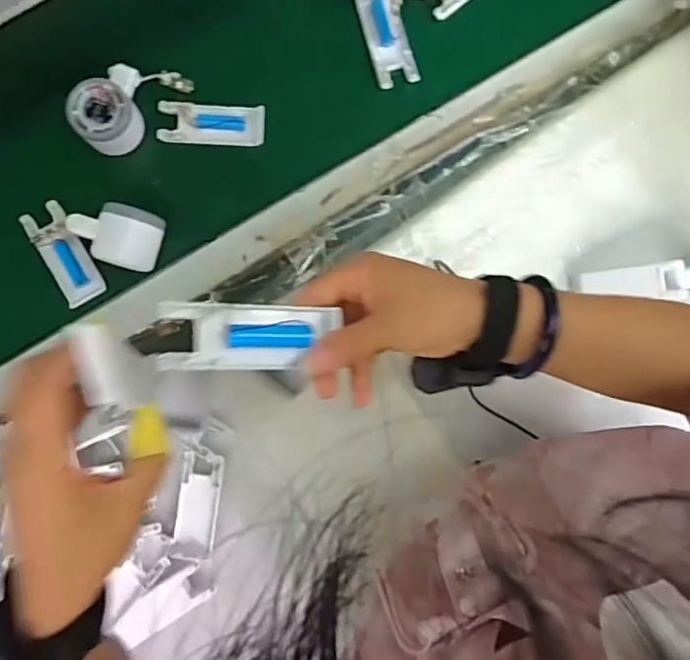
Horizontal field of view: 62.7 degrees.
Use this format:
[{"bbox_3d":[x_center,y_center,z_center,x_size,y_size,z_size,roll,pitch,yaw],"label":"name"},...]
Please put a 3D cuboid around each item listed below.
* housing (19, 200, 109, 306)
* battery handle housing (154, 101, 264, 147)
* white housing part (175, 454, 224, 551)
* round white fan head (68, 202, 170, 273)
[{"bbox_3d":[-0.282,-0.076,0.571,0.041,0.013,0.102,-30,88,3],"label":"housing"},{"bbox_3d":[-0.137,-0.212,0.585,0.105,0.014,0.041,3,90,4],"label":"battery handle housing"},{"bbox_3d":[-0.146,0.174,0.569,0.038,0.020,0.098,8,88,-3],"label":"white housing part"},{"bbox_3d":[-0.220,-0.094,0.554,0.081,0.051,0.057,15,91,0],"label":"round white fan head"}]

